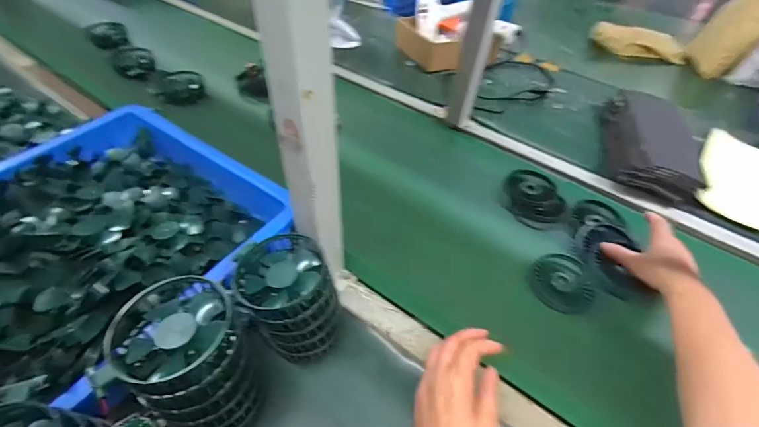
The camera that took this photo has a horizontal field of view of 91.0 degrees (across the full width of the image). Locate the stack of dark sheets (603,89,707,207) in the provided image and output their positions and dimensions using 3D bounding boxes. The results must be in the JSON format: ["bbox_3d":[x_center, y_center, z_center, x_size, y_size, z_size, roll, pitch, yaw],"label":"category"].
[{"bbox_3d":[0.510,-0.138,0.704,0.153,0.044,0.288,19,48,12],"label":"stack of dark sheets"}]

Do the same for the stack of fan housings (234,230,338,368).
[{"bbox_3d":[-0.096,0.095,0.408,0.101,0.115,0.099,-13,49,-16],"label":"stack of fan housings"}]

